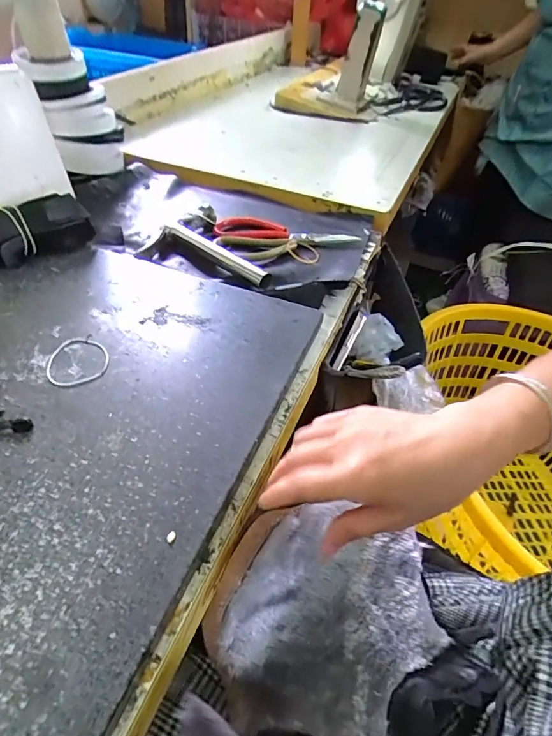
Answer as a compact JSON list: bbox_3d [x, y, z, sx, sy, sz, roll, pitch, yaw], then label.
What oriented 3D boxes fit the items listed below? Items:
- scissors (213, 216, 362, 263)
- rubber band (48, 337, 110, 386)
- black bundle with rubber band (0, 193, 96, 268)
[{"bbox_3d":[0.014,-0.175,0.561,0.185,0.007,0.103,-3,46,-8],"label":"scissors"},{"bbox_3d":[-0.168,-0.008,0.361,0.049,0.004,0.056,-10,48,-15],"label":"rubber band"},{"bbox_3d":[-0.266,-0.153,0.472,0.056,0.049,0.123,36,53,26],"label":"black bundle with rubber band"}]

